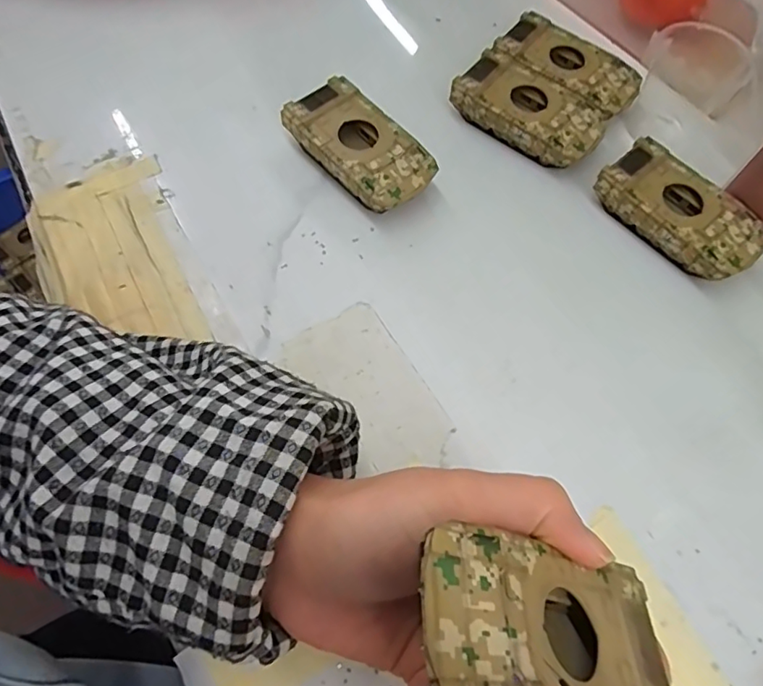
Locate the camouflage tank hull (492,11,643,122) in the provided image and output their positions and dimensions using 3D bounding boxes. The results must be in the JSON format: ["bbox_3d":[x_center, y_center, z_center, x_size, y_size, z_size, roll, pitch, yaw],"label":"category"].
[{"bbox_3d":[0.127,-0.186,0.381,0.094,0.023,0.054,38,69,13],"label":"camouflage tank hull"}]

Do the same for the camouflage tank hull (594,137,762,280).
[{"bbox_3d":[0.180,-0.077,0.335,0.050,0.025,0.095,-40,74,-18],"label":"camouflage tank hull"}]

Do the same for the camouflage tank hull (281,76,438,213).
[{"bbox_3d":[-0.013,-0.118,0.342,0.052,0.026,0.094,-39,73,-18],"label":"camouflage tank hull"}]

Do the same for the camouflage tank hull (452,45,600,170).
[{"bbox_3d":[0.096,-0.150,0.365,0.094,0.027,0.048,38,69,13],"label":"camouflage tank hull"}]

